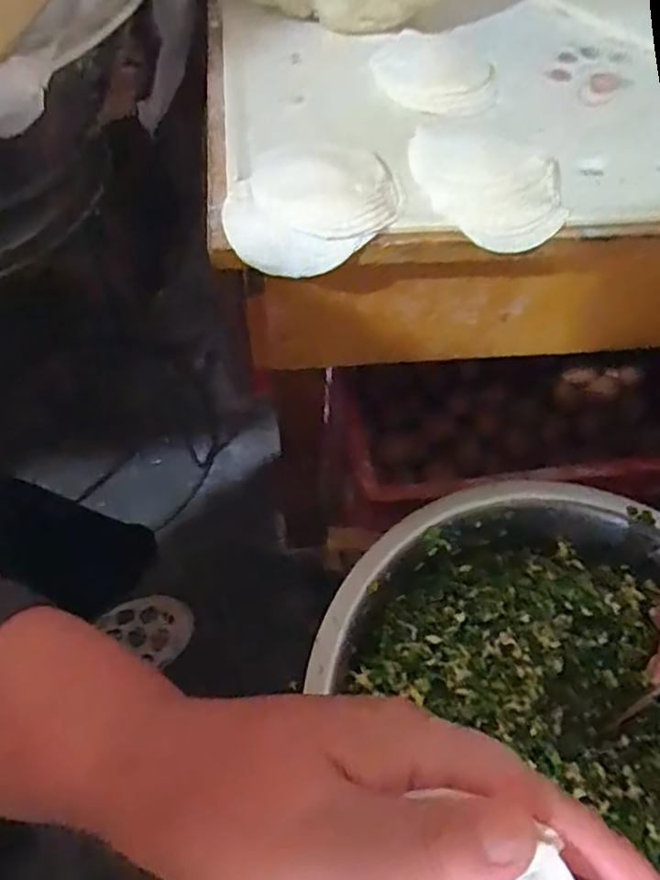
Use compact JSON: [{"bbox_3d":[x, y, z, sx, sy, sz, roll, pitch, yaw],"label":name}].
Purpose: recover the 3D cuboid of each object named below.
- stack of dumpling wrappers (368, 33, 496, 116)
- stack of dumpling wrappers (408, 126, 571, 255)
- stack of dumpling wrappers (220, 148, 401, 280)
[{"bbox_3d":[0.068,-0.241,0.413,0.080,0.010,0.084,7,60,1],"label":"stack of dumpling wrappers"},{"bbox_3d":[0.091,-0.149,0.366,0.084,0.018,0.086,0,60,-3],"label":"stack of dumpling wrappers"},{"bbox_3d":[-0.009,-0.132,0.358,0.096,0.030,0.070,-3,60,-5],"label":"stack of dumpling wrappers"}]

